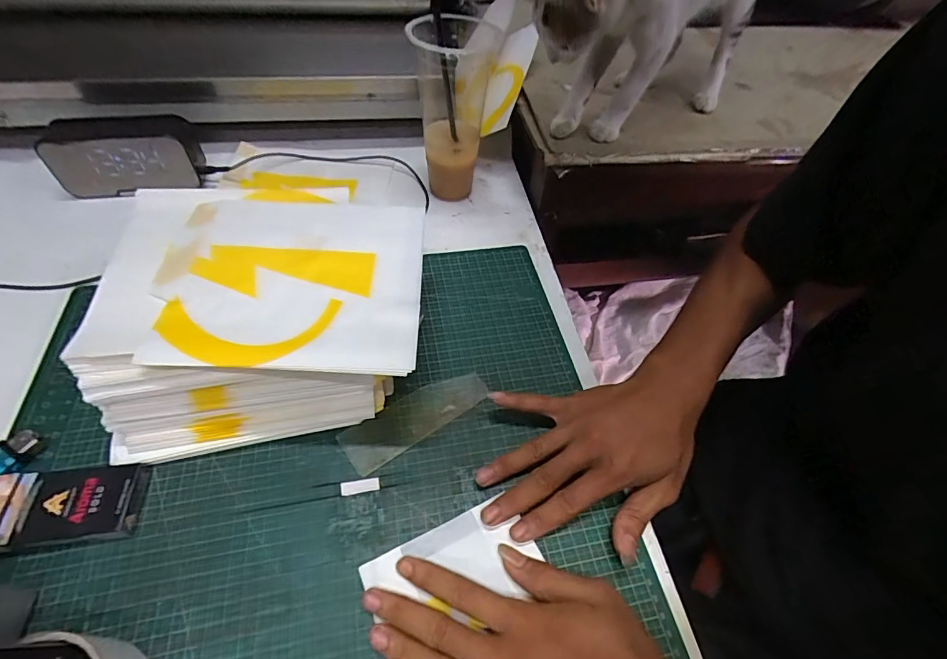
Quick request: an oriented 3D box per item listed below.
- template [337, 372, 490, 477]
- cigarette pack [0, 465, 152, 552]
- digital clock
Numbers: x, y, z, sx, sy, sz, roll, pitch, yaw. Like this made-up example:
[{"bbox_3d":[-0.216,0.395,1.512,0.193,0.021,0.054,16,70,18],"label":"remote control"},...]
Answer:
[{"bbox_3d":[-0.045,0.070,0.372,0.123,0.004,0.040,-29,63,-23],"label":"template"},{"bbox_3d":[-0.278,0.120,0.304,0.095,0.020,0.049,-6,53,-8],"label":"cigarette pack"},{"bbox_3d":[-0.392,-0.195,0.508,0.146,0.073,0.050,-10,53,-11],"label":"digital clock"}]

